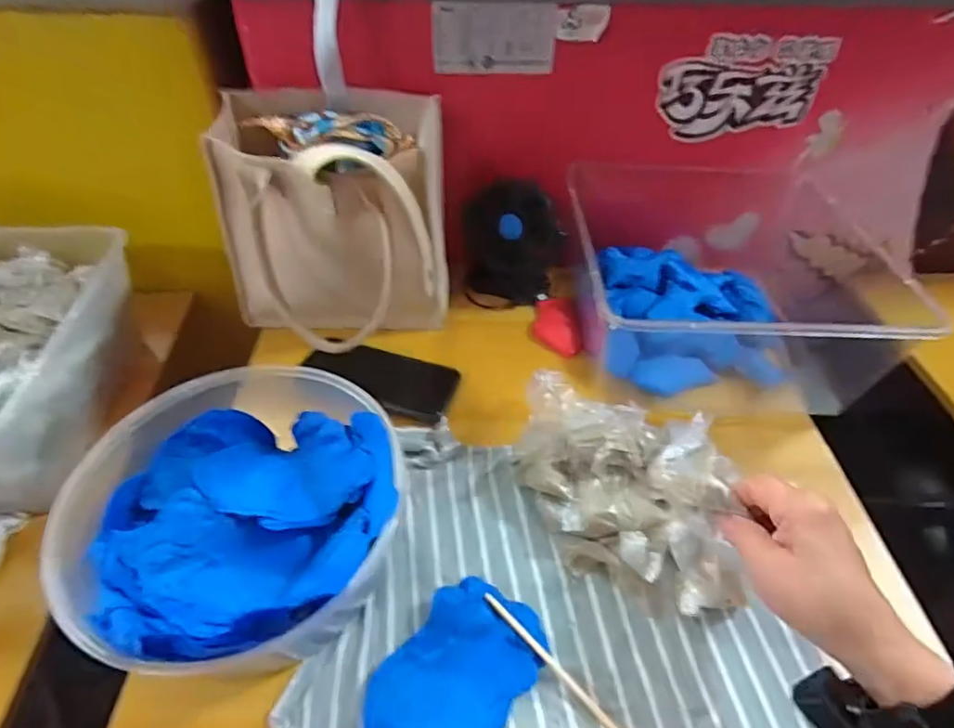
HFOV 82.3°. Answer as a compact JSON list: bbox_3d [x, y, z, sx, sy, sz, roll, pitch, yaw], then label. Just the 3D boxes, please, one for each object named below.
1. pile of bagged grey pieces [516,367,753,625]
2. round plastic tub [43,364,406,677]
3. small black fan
[{"bbox_3d":[0.129,0.092,0.460,0.187,0.079,0.179,11,46,8],"label":"pile of bagged grey pieces"},{"bbox_3d":[-0.177,0.109,0.410,0.203,0.110,0.217,1,46,-1],"label":"round plastic tub"},{"bbox_3d":[0.041,-0.147,0.653,0.114,0.130,0.073,2,46,0],"label":"small black fan"}]

